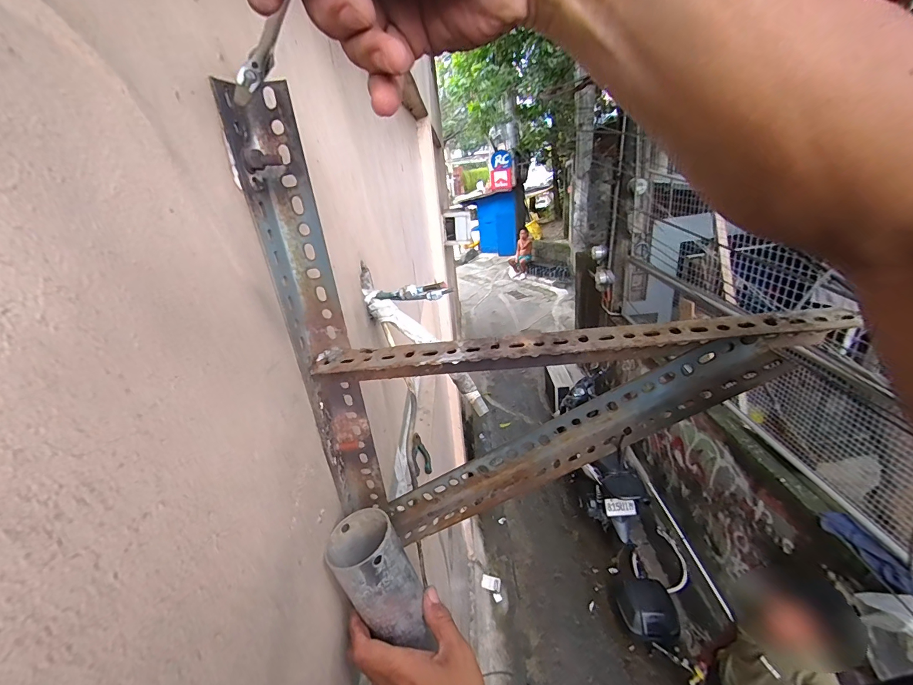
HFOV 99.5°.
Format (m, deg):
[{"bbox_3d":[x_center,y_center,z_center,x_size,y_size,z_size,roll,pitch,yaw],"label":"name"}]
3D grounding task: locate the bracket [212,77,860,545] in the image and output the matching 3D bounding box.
[{"bbox_3d":[0.079,0.003,0.344,0.441,0.416,0.044,-4,24,4],"label":"bracket"}]

